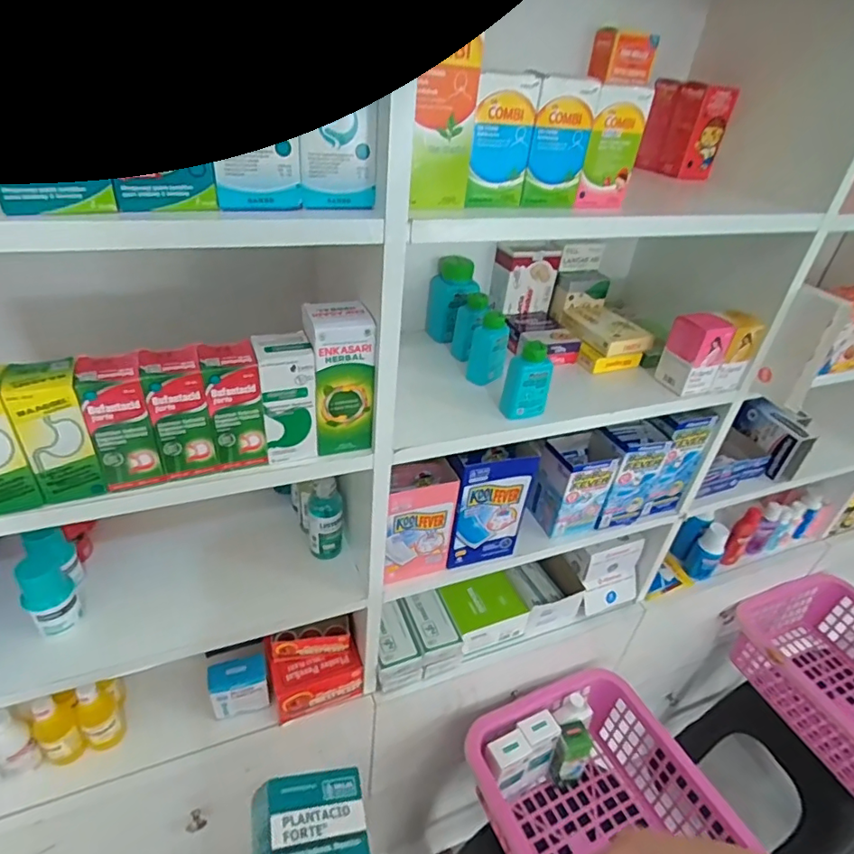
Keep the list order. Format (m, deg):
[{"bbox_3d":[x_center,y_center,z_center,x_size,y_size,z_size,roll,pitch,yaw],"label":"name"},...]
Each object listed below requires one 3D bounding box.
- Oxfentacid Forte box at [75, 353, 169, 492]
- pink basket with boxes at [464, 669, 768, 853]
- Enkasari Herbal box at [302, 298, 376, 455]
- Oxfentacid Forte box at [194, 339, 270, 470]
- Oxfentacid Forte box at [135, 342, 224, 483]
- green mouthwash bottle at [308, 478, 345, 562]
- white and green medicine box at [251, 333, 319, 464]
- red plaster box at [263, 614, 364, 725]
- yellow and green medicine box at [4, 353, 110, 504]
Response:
[{"bbox_3d":[-0.244,-0.002,0.432,0.043,0.102,0.039,-12,37,-25],"label":"Oxfentacid Forte box"},{"bbox_3d":[0.268,0.598,0.784,0.315,0.150,0.407,-11,37,-24],"label":"pink basket with boxes"},{"bbox_3d":[-0.080,-0.044,0.491,0.057,0.132,0.049,-3,34,-13],"label":"Enkasari Herbal box"},{"bbox_3d":[-0.167,-0.017,0.464,0.043,0.102,0.042,-11,37,-24],"label":"Oxfentacid Forte box"},{"bbox_3d":[-0.205,-0.010,0.448,0.044,0.101,0.039,-11,37,-24],"label":"Oxfentacid Forte box"},{"bbox_3d":[-0.124,0.107,0.659,0.046,0.114,0.039,0,34,-9],"label":"green mouthwash bottle"},{"bbox_3d":[-0.126,-0.025,0.478,0.044,0.108,0.040,-9,36,-21],"label":"white and green medicine box"},{"bbox_3d":[-0.153,0.327,0.739,0.118,0.093,0.077,-8,36,-21],"label":"red plaster box"},{"bbox_3d":[-0.281,0.005,0.411,0.042,0.107,0.034,-12,38,-25],"label":"yellow and green medicine box"}]

